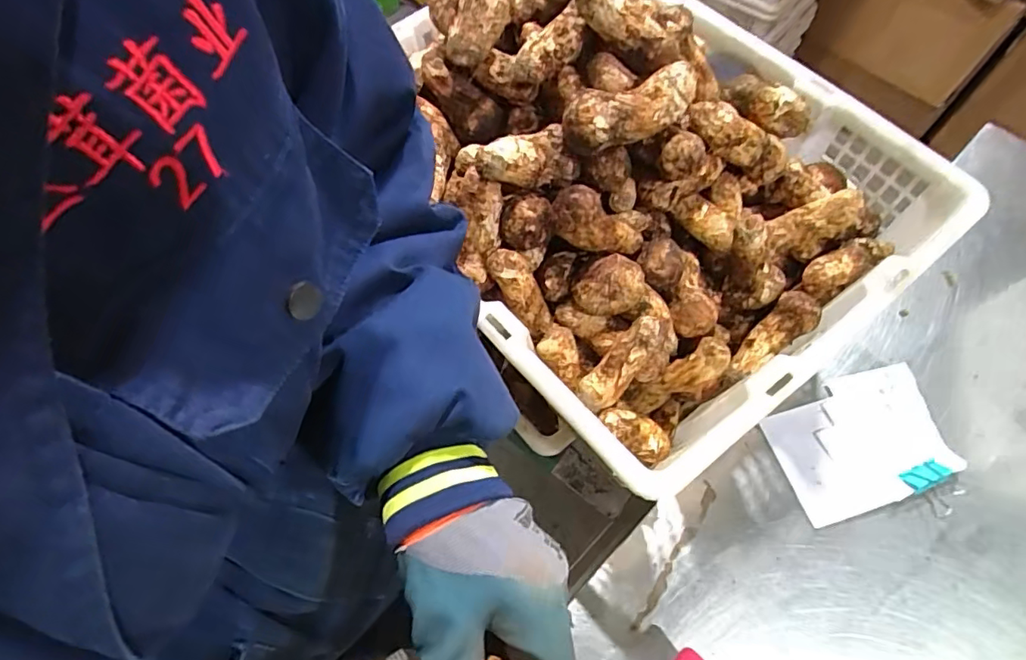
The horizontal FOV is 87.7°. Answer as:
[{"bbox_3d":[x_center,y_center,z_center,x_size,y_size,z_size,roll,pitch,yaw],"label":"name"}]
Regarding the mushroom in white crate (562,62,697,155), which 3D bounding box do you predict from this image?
[{"bbox_3d":[0.079,-0.155,0.372,0.088,0.036,0.041,-19,66,-7],"label":"mushroom in white crate"}]

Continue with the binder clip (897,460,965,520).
[{"bbox_3d":[0.389,0.144,0.489,0.039,0.014,0.046,-28,67,-11],"label":"binder clip"}]

